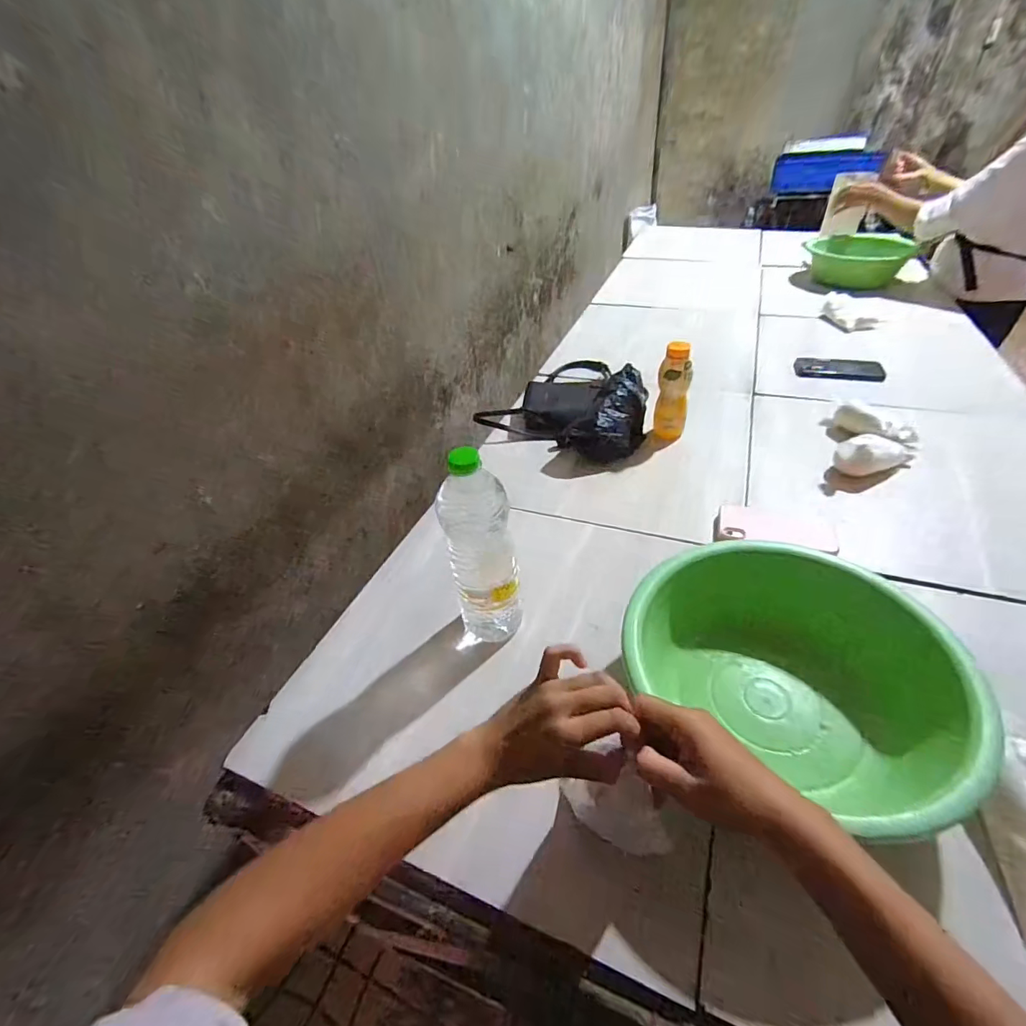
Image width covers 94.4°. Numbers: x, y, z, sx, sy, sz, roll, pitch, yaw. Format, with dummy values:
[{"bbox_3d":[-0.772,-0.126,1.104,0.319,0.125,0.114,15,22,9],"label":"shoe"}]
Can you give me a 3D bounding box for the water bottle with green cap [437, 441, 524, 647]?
[{"bbox_3d":[-0.037,0.041,0.543,0.079,0.258,0.081,-15,42,-8],"label":"water bottle with green cap"}]

